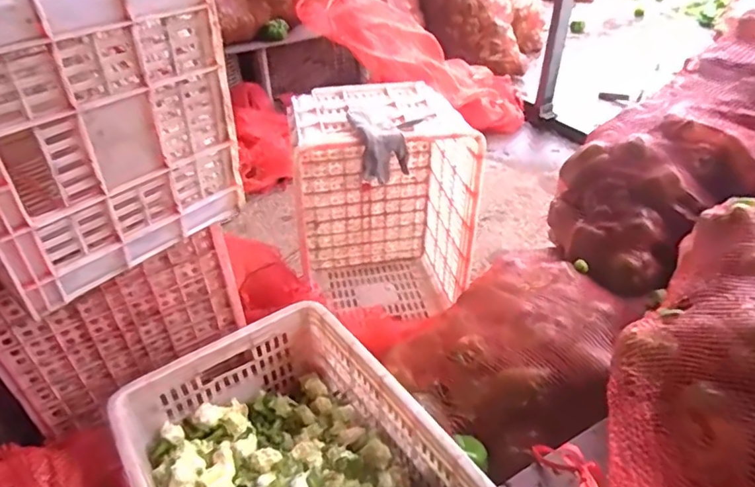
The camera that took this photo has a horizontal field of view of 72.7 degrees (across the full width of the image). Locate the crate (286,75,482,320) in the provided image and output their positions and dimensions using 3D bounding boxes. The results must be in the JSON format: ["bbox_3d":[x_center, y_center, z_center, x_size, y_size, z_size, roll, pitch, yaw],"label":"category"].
[{"bbox_3d":[0.000,-0.064,1.168,0.347,0.506,0.293,-9,39,-10],"label":"crate"}]

